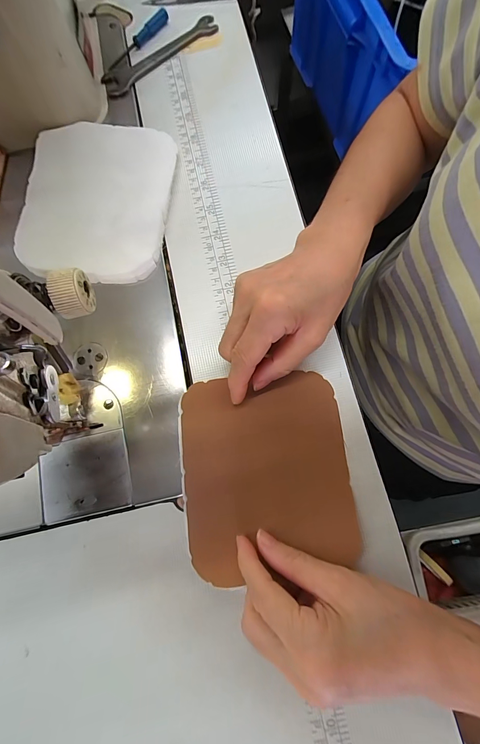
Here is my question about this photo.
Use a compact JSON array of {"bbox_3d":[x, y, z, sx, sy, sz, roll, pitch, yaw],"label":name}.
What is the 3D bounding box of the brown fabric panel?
[{"bbox_3d":[0.018,0.068,0.234,0.114,0.012,0.129,-6,77,0],"label":"brown fabric panel"}]

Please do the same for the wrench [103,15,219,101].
[{"bbox_3d":[-0.076,-0.311,0.324,0.134,0.006,0.027,-39,79,-7],"label":"wrench"}]

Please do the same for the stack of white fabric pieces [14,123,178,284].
[{"bbox_3d":[-0.119,-0.146,0.282,0.112,0.019,0.142,6,78,3],"label":"stack of white fabric pieces"}]

